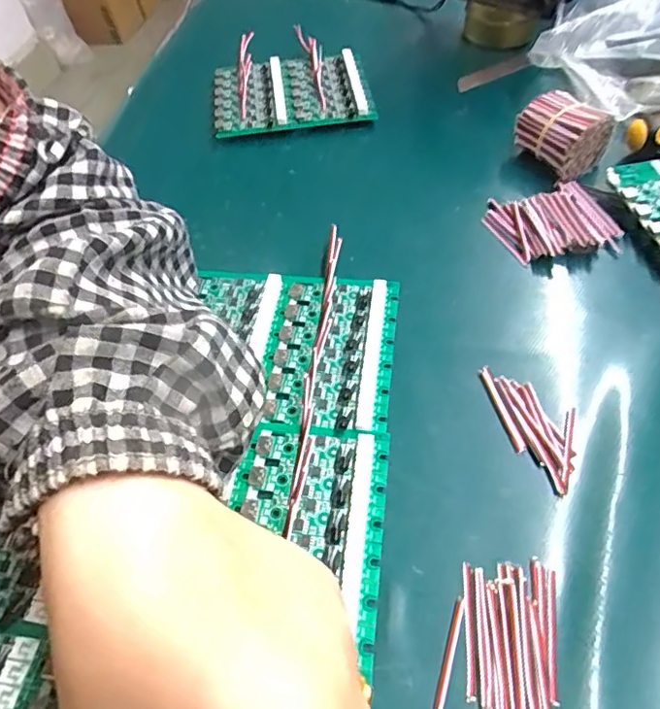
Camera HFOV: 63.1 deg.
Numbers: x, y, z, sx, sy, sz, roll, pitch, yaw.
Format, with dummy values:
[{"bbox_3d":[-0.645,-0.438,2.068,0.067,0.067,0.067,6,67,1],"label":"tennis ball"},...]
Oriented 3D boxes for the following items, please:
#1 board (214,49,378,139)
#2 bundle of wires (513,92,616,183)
[{"bbox_3d":[-0.032,-0.215,0.449,0.125,0.022,0.101,-10,53,-1],"label":"board"},{"bbox_3d":[0.156,-0.148,0.367,0.047,0.041,0.057,-38,58,-21],"label":"bundle of wires"}]

